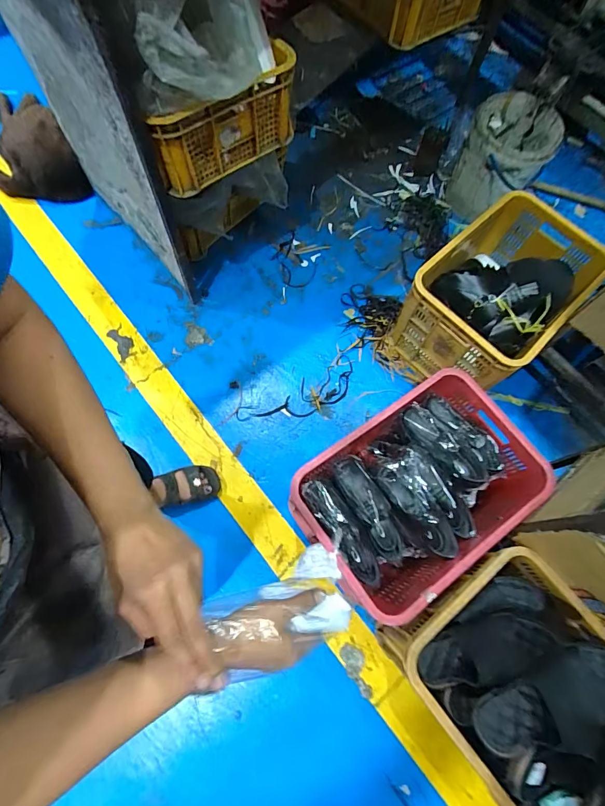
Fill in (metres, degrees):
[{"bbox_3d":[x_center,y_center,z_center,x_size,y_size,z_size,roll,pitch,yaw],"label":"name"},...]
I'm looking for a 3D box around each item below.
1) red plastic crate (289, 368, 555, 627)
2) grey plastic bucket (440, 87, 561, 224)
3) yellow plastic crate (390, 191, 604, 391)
[{"bbox_3d":[0.266,0.216,0.983,0.521,0.280,0.362,-34,76,-13],"label":"red plastic crate"},{"bbox_3d":[0.713,-0.882,1.413,0.280,0.256,0.339,22,72,4],"label":"grey plastic bucket"},{"bbox_3d":[0.576,-0.311,1.203,0.366,0.291,0.564,43,76,13],"label":"yellow plastic crate"}]

